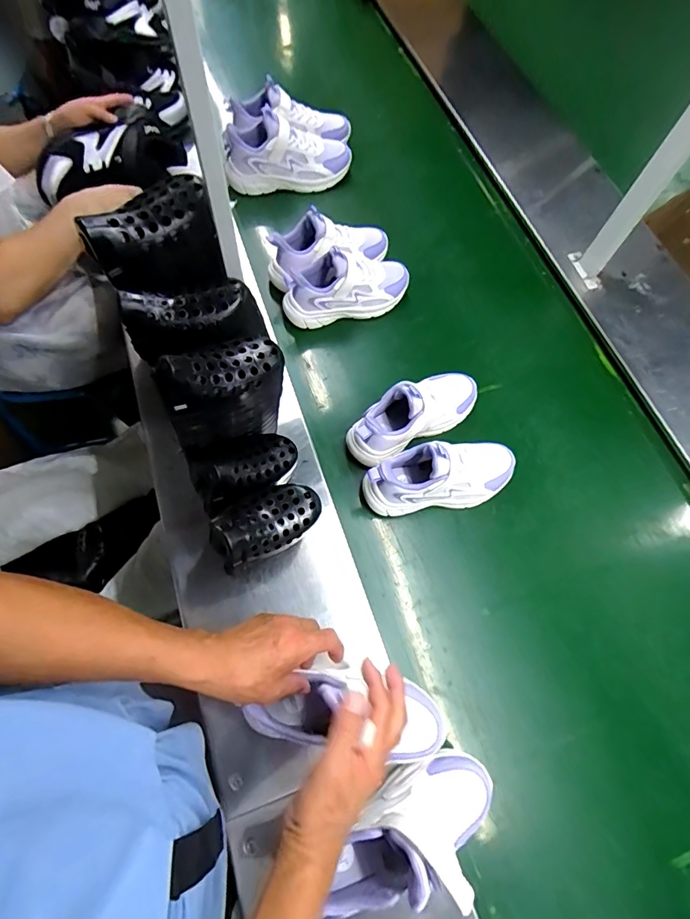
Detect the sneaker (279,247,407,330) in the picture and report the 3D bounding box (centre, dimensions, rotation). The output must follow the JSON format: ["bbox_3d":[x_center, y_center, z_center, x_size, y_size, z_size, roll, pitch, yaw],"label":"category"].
[{"bbox_3d":[0.007,-0.310,0.769,0.221,0.124,0.090,-28,71,-12],"label":"sneaker"}]

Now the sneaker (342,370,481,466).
[{"bbox_3d":[0.110,-0.078,0.684,0.237,0.118,0.078,-29,72,-12],"label":"sneaker"}]

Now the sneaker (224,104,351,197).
[{"bbox_3d":[-0.118,-0.626,0.887,0.257,0.123,0.091,-2,68,-2],"label":"sneaker"}]

